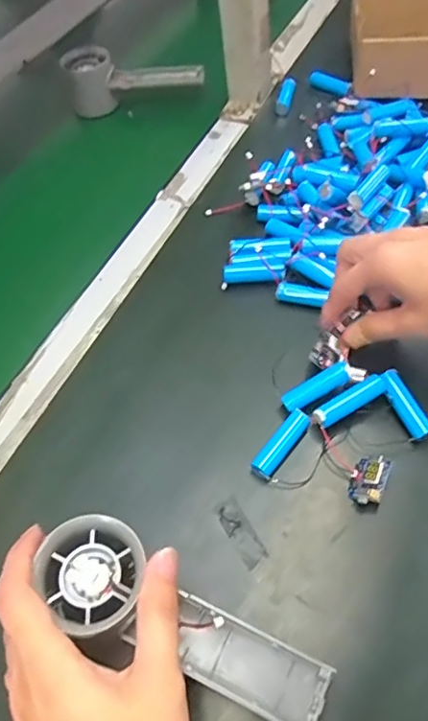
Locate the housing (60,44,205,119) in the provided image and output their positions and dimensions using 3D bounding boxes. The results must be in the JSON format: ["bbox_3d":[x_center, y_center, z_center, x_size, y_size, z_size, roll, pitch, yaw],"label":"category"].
[{"bbox_3d":[-0.089,-0.325,0.613,0.156,0.051,0.046,-3,57,1],"label":"housing"}]

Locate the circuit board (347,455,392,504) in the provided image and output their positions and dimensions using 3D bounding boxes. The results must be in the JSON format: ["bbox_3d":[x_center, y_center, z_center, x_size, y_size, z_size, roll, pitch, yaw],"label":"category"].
[{"bbox_3d":[0.097,0.075,0.336,0.019,0.020,0.033,20,60,15],"label":"circuit board"}]

